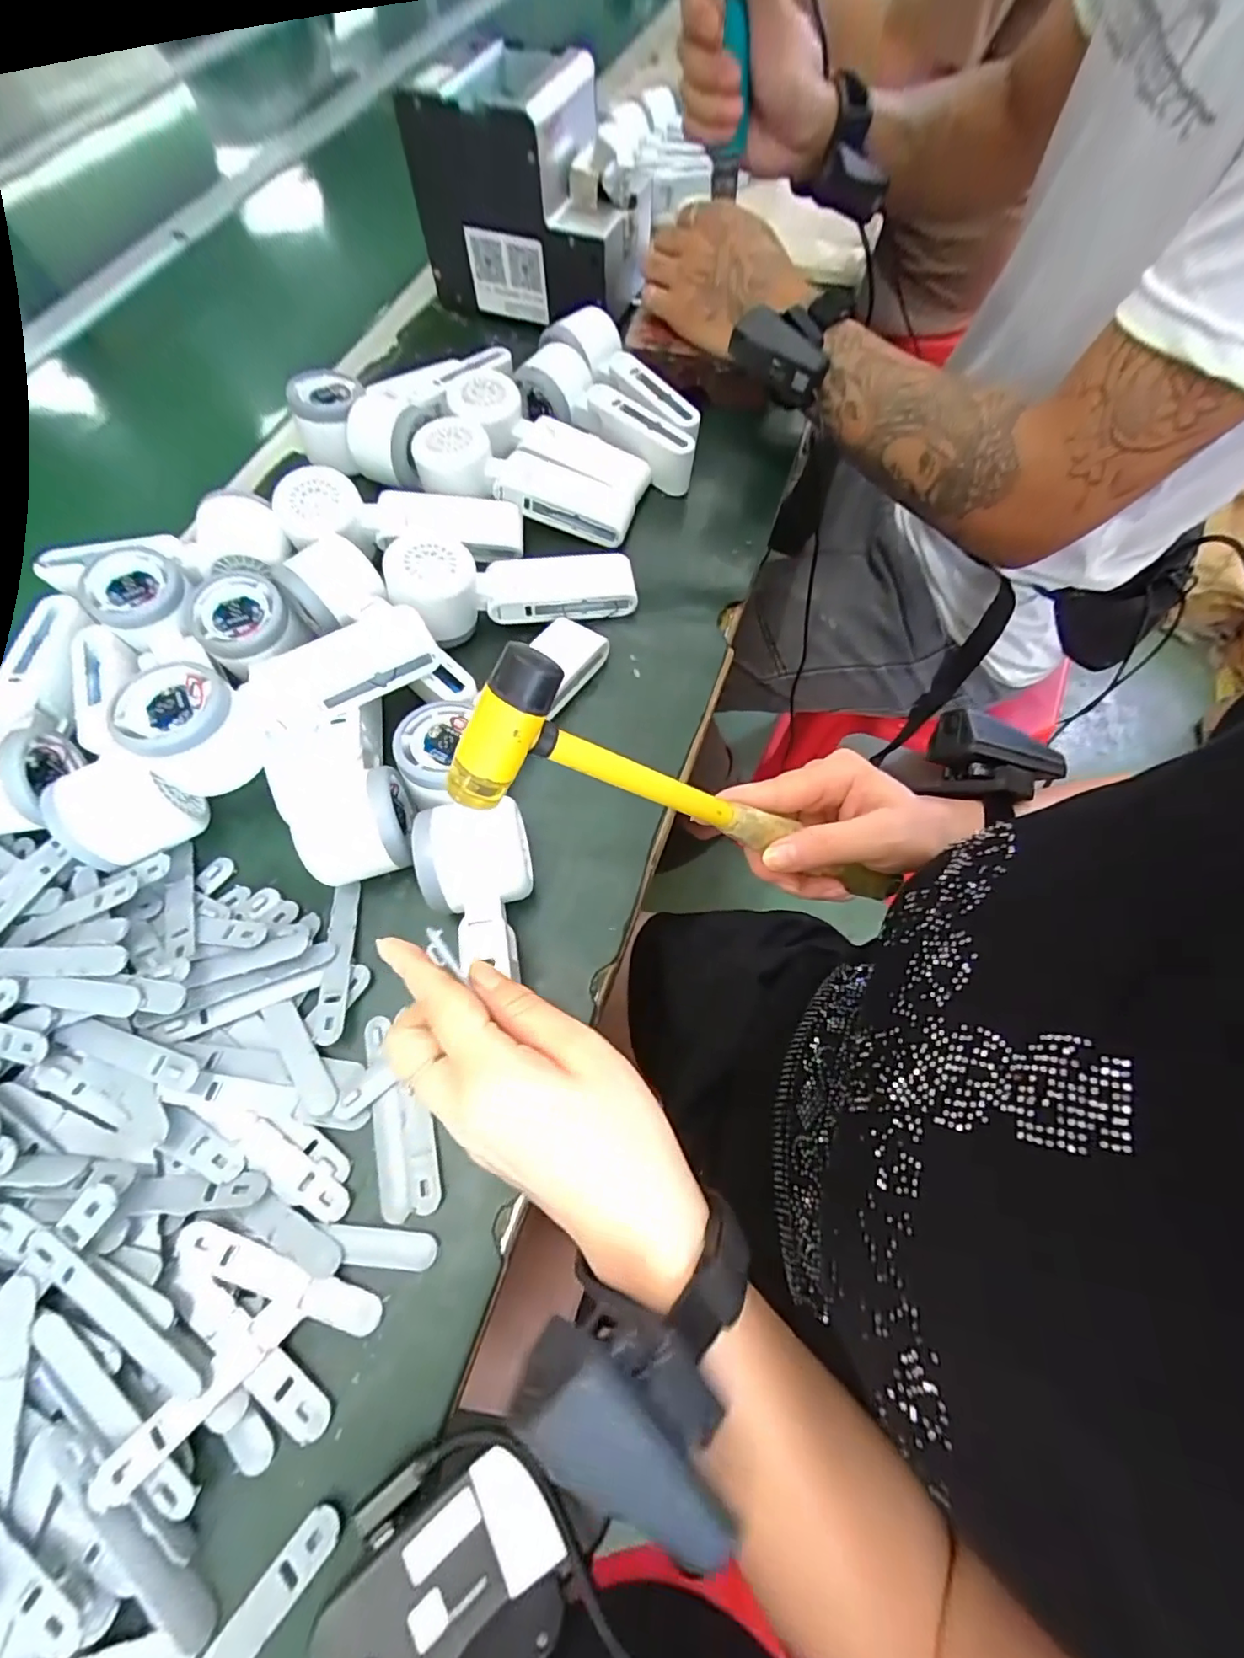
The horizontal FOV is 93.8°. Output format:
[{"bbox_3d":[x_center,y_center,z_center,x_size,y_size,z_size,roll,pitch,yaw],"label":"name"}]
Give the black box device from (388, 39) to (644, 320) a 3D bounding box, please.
[{"bbox_3d":[-0.073,-0.583,0.533,0.180,0.136,0.139,21,68,11],"label":"black box device"}]

